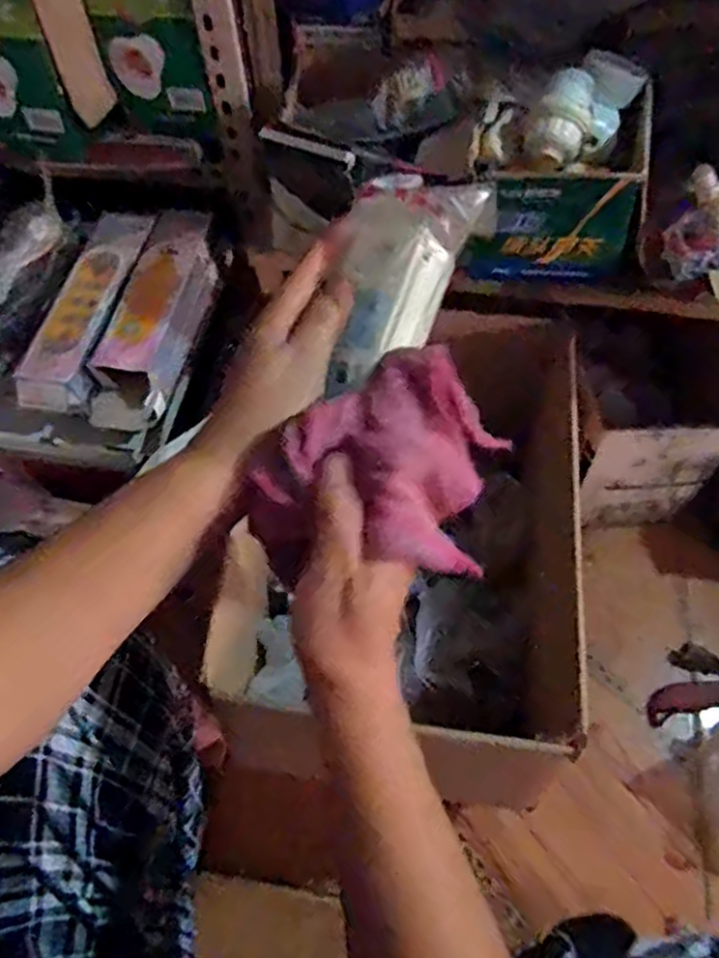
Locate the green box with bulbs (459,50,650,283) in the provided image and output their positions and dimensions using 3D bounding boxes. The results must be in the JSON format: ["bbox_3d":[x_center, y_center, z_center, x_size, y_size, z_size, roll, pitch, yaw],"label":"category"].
[{"bbox_3d":[0.174,-0.274,0.608,0.147,0.113,0.157,7,60,8],"label":"green box with bulbs"}]

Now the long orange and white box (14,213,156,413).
[{"bbox_3d":[-0.267,-0.173,0.678,0.058,0.034,0.234,9,60,9],"label":"long orange and white box"}]

